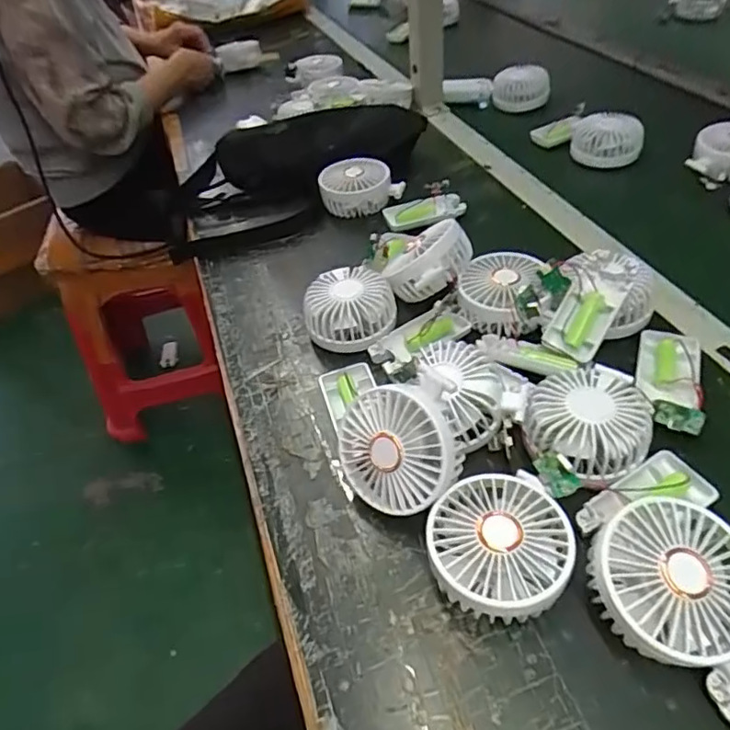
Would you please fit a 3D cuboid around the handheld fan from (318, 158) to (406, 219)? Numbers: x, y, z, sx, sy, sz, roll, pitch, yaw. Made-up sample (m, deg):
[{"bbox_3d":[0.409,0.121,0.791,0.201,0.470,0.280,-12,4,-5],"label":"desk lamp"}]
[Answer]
[{"bbox_3d":[-0.006,-0.221,0.697,0.102,0.044,0.077,-10,45,-4],"label":"handheld fan"}]

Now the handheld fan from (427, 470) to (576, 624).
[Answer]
[{"bbox_3d":[0.084,0.116,0.360,0.086,0.047,0.096,2,46,8],"label":"handheld fan"}]

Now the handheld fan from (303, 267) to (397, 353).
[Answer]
[{"bbox_3d":[-0.014,-0.051,0.529,0.083,0.047,0.075,-7,45,-1],"label":"handheld fan"}]

